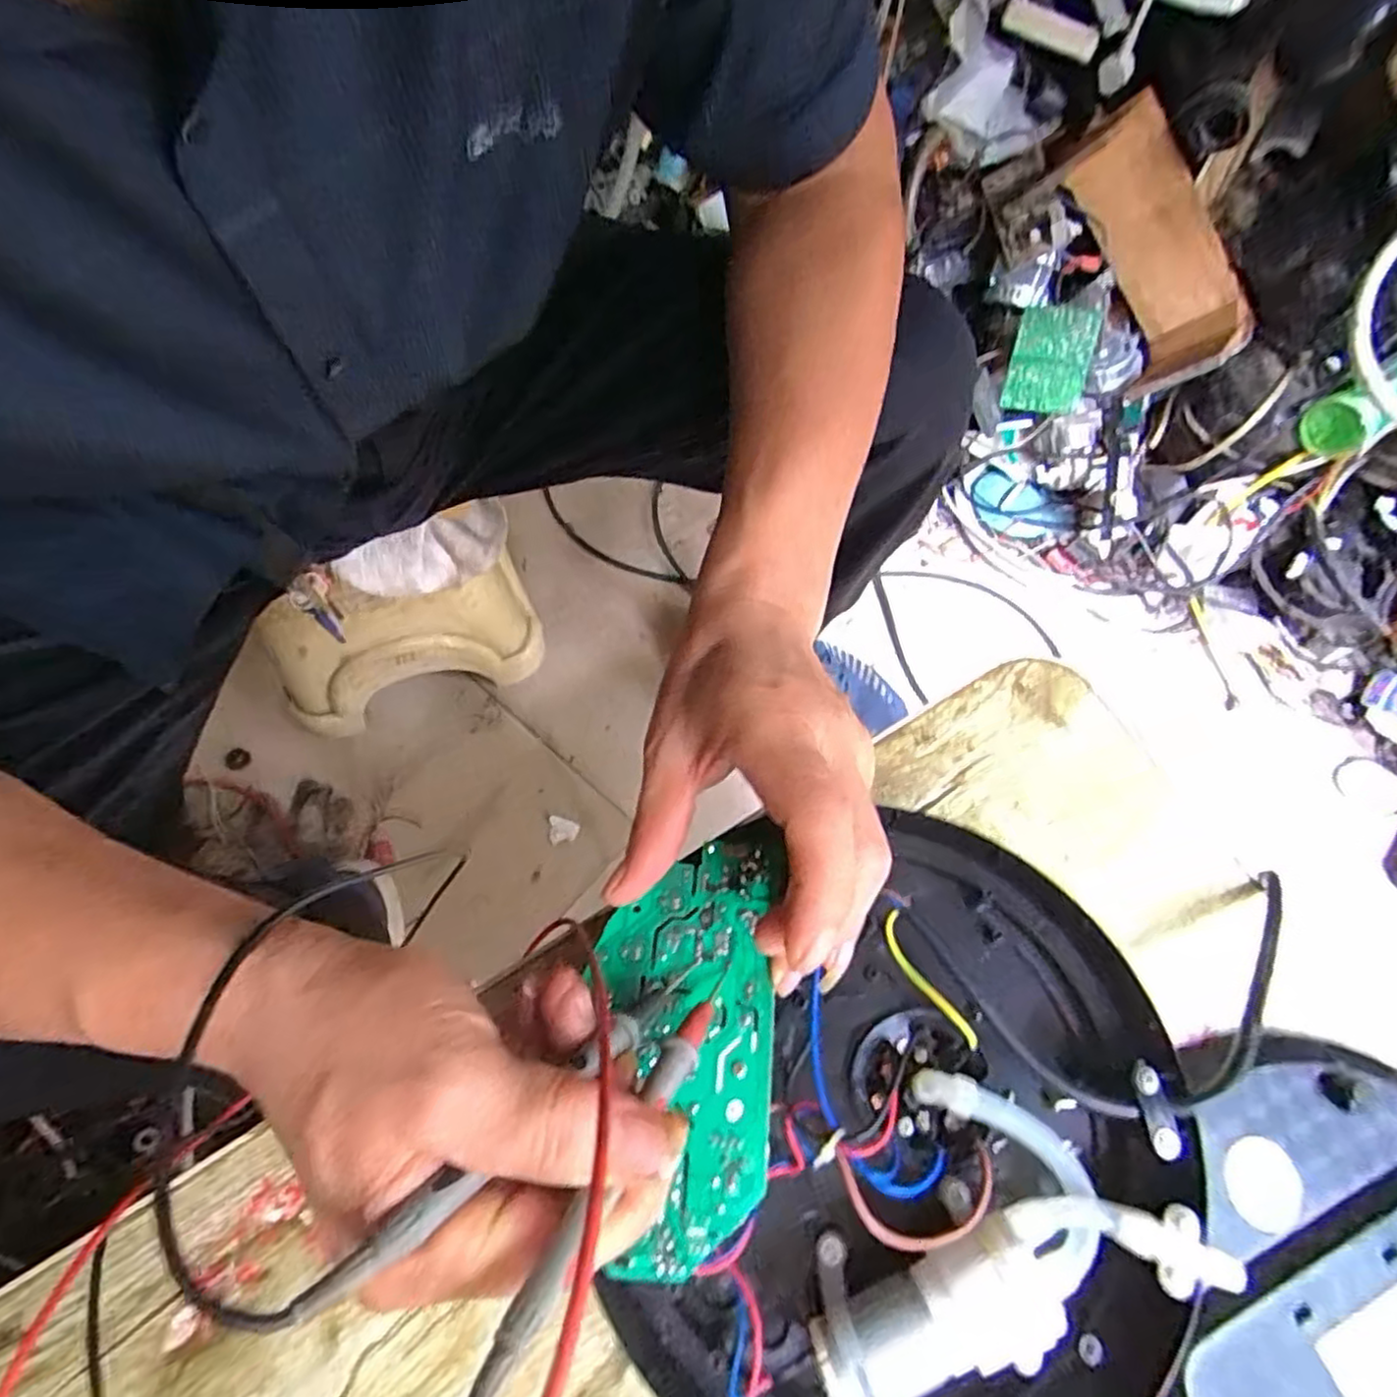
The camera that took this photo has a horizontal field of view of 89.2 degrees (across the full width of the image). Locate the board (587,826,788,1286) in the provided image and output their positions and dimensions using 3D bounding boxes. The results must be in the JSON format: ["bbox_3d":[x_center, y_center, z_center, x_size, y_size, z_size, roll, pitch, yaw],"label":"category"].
[{"bbox_3d":[-0.005,0.124,0.263,0.067,0.006,0.149,7,68,-3],"label":"board"}]

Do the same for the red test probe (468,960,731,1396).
[{"bbox_3d":[-0.020,0.129,0.209,0.010,0.008,0.147,34,30,11],"label":"red test probe"}]

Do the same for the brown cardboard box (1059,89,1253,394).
[{"bbox_3d":[0.539,-0.528,0.841,0.062,0.124,0.291,-40,108,-17],"label":"brown cardboard box"}]

